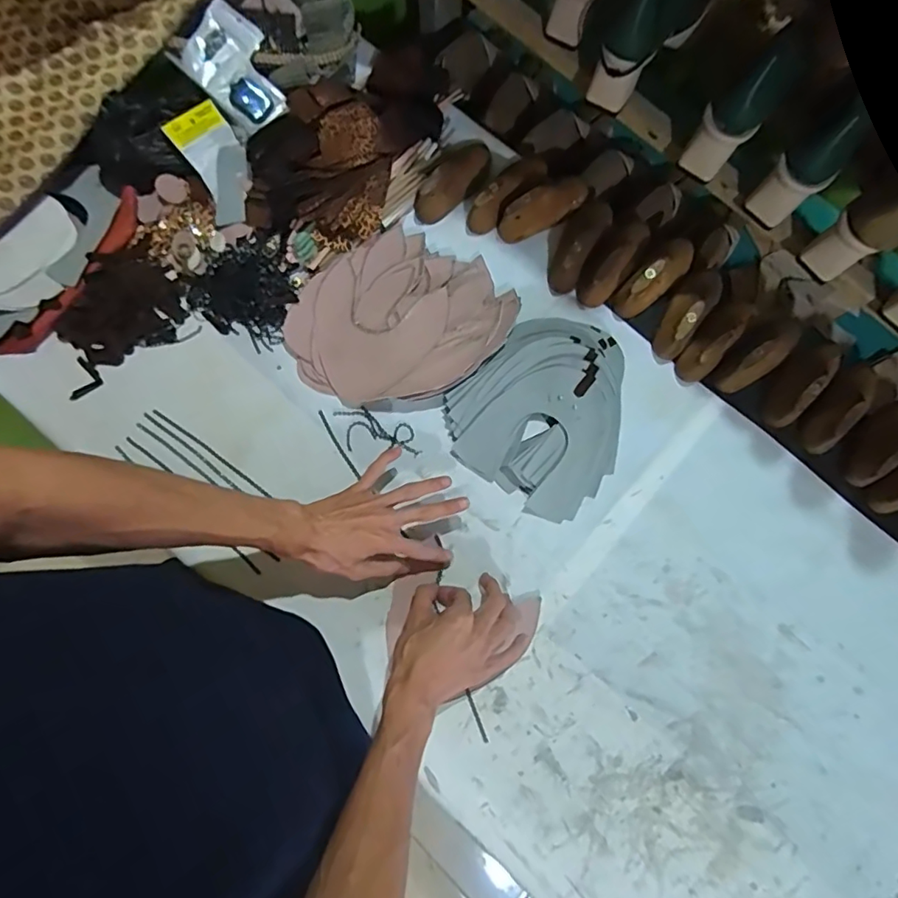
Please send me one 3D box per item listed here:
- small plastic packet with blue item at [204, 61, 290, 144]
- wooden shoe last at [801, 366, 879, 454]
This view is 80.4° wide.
[{"bbox_3d":[-0.264,-0.459,0.698,0.083,0.009,0.072,-43,111,-11],"label":"small plastic packet with blue item"},{"bbox_3d":[0.481,-0.054,0.647,0.053,0.050,0.144,39,80,7],"label":"wooden shoe last"}]

